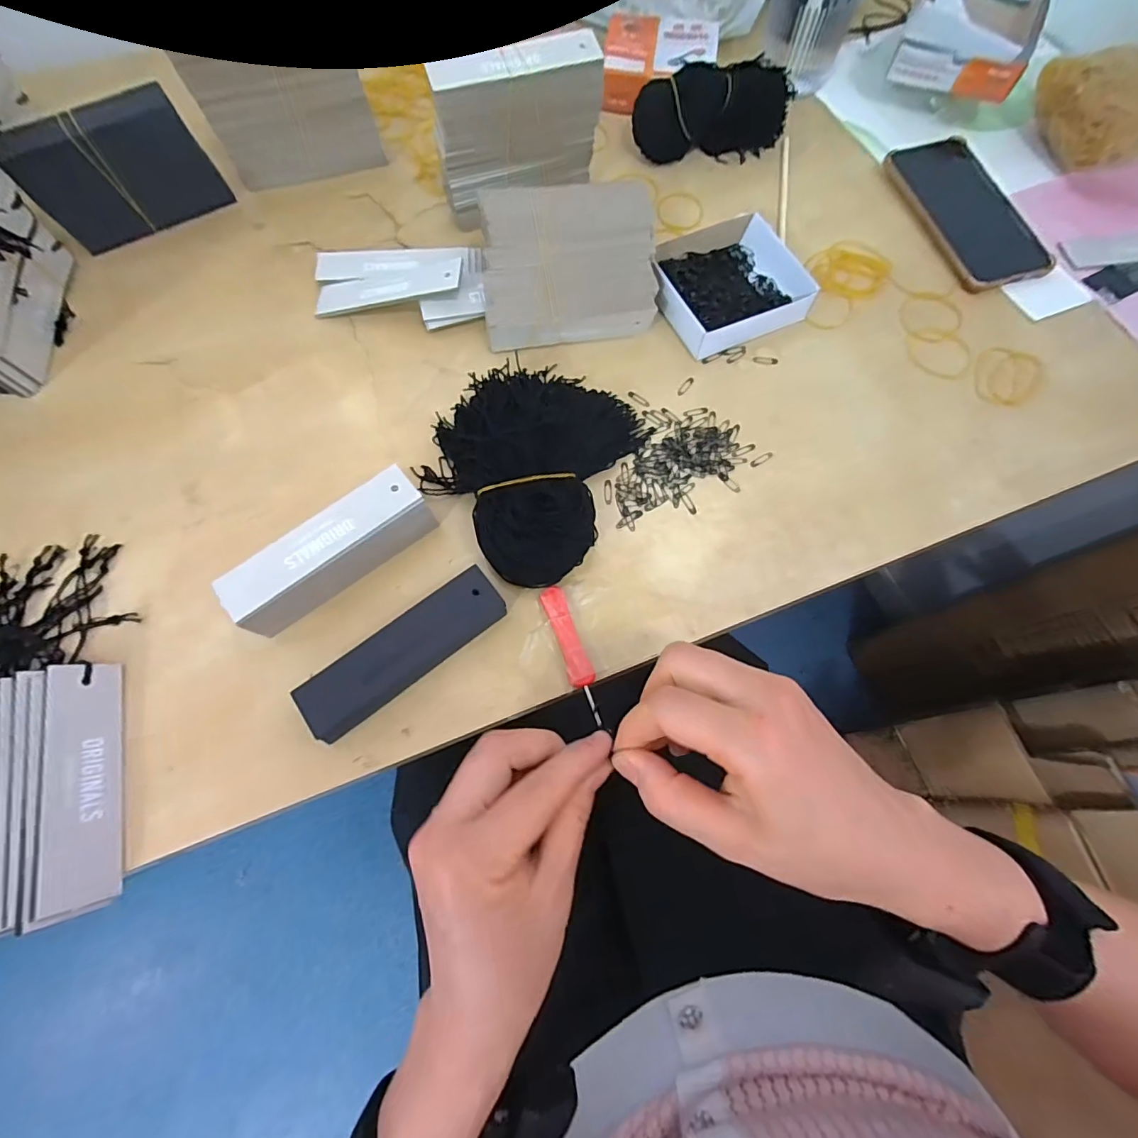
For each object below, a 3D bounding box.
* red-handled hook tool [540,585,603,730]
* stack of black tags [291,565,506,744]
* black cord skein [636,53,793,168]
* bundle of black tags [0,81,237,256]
[{"bbox_3d":[0.003,0.052,0.307,0.015,0.004,0.089,-19,71,-8],"label":"red-handled hook tool"},{"bbox_3d":[-0.096,0.050,0.299,0.124,0.023,0.038,-36,74,-13],"label":"stack of black tags"},{"bbox_3d":[0.138,-0.428,0.465,0.146,0.055,0.053,-17,71,-7],"label":"black cord skein"},{"bbox_3d":[-0.360,-0.320,0.404,0.125,0.081,0.031,-38,75,-14],"label":"bundle of black tags"}]

